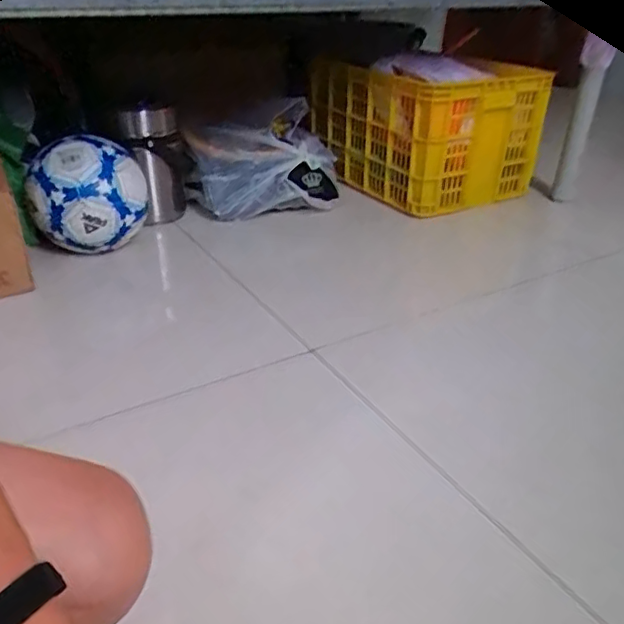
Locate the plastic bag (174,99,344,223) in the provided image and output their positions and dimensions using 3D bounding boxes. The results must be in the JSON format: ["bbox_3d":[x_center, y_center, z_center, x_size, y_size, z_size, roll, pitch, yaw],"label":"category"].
[{"bbox_3d":[-0.099,-0.291,1.226,0.301,0.173,0.156,-10,32,-19],"label":"plastic bag"}]

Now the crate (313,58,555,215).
[{"bbox_3d":[0.226,-0.402,1.299,0.259,0.289,0.515,-15,34,-26],"label":"crate"}]

